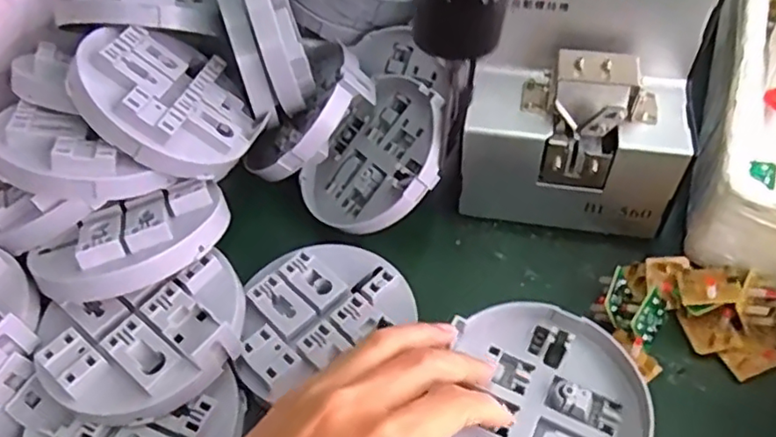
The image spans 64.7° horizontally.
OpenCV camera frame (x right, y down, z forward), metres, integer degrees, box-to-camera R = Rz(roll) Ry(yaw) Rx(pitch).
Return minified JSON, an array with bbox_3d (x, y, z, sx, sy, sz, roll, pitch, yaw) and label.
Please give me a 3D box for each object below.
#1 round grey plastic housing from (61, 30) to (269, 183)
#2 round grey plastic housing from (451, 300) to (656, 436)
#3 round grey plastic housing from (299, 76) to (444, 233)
[{"bbox_3d":[-0.122,-0.068,0.349,0.094,0.021,0.098,57,36,4],"label":"round grey plastic housing"},{"bbox_3d":[0.079,0.092,0.298,0.092,0.019,0.103,4,49,7],"label":"round grey plastic housing"},{"bbox_3d":[-0.009,-0.040,0.387,0.101,0.016,0.098,-20,54,31],"label":"round grey plastic housing"}]

